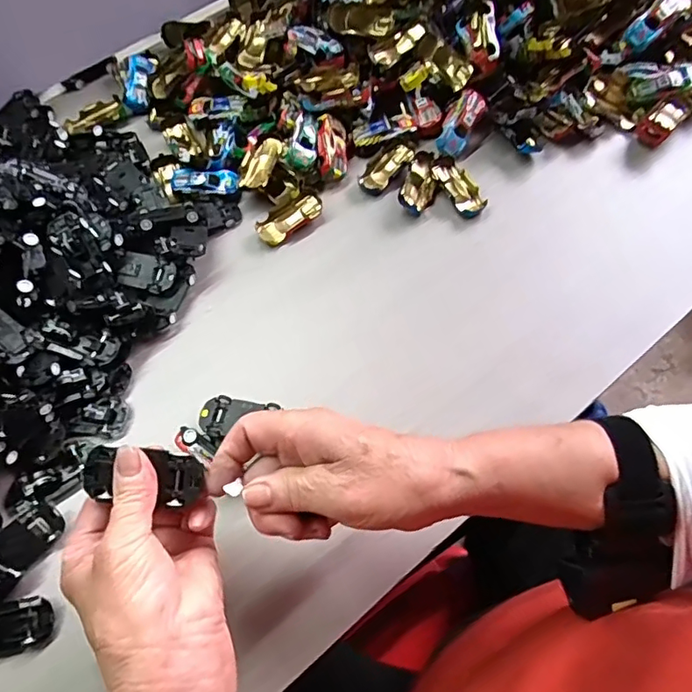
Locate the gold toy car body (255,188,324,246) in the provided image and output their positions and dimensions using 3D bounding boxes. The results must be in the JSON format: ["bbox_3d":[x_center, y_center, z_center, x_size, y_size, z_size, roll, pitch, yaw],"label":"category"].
[{"bbox_3d":[-0.051,-0.117,0.487,0.064,0.012,0.031,-30,67,-11],"label":"gold toy car body"}]

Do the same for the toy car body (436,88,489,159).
[{"bbox_3d":[0.110,-0.212,0.510,0.030,0.016,0.068,28,90,12],"label":"toy car body"}]

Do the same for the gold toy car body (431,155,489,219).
[{"bbox_3d":[0.105,-0.147,0.497,0.030,0.018,0.065,-24,66,-9],"label":"gold toy car body"}]

